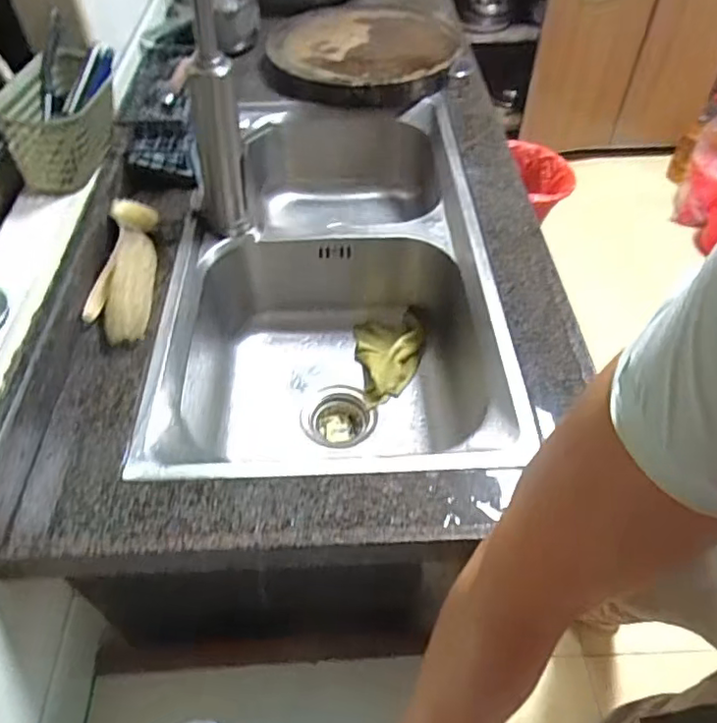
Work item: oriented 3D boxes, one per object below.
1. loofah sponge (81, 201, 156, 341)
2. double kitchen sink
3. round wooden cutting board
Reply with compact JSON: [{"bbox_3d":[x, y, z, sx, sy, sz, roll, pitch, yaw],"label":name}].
[{"bbox_3d":[-0.287,-0.120,0.718,0.077,0.042,0.237,-7,50,-5],"label":"loofah sponge"},{"bbox_3d":[-0.031,-0.107,0.874,0.397,0.225,0.664,-2,50,-1],"label":"double kitchen sink"},{"bbox_3d":[0.008,-0.568,1.092,0.356,0.056,0.318,-5,50,-4],"label":"round wooden cutting board"}]

